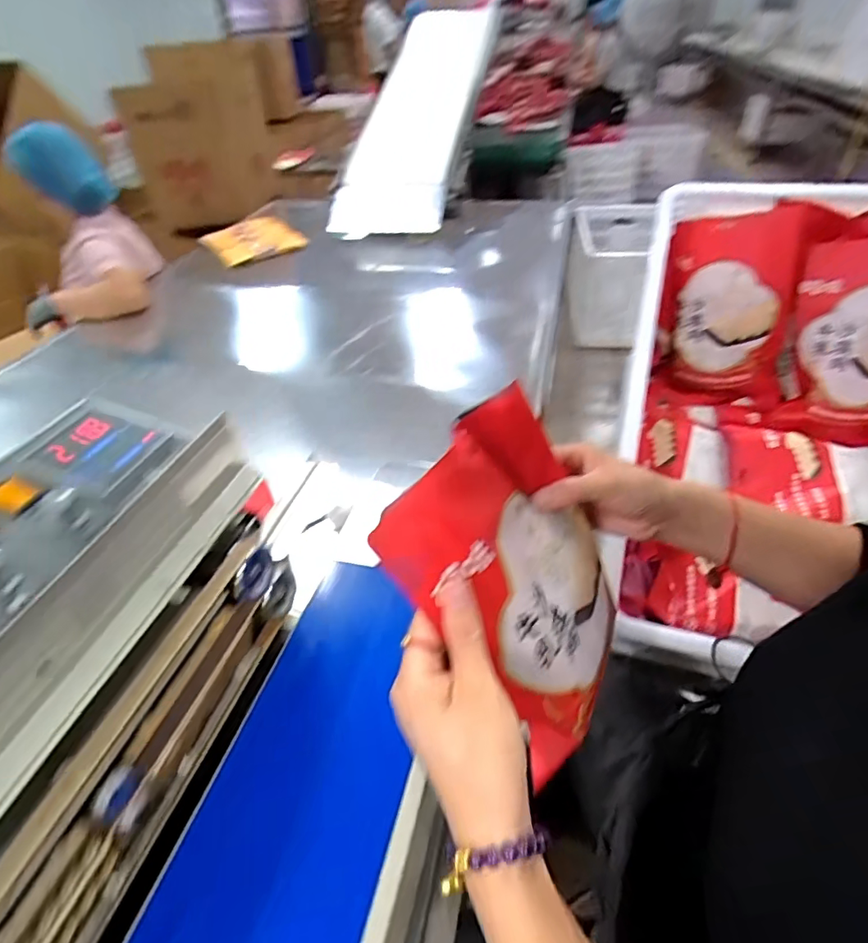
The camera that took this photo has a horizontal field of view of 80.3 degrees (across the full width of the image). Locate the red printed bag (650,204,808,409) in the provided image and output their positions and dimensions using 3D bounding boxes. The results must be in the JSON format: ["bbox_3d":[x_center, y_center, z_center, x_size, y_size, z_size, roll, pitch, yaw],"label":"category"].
[{"bbox_3d":[0.455,-0.251,0.810,0.179,0.285,0.044,7,21,24],"label":"red printed bag"}]

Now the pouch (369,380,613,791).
[{"bbox_3d":[0.069,0.071,0.364,0.042,0.230,0.166,-16,28,46],"label":"pouch"}]

